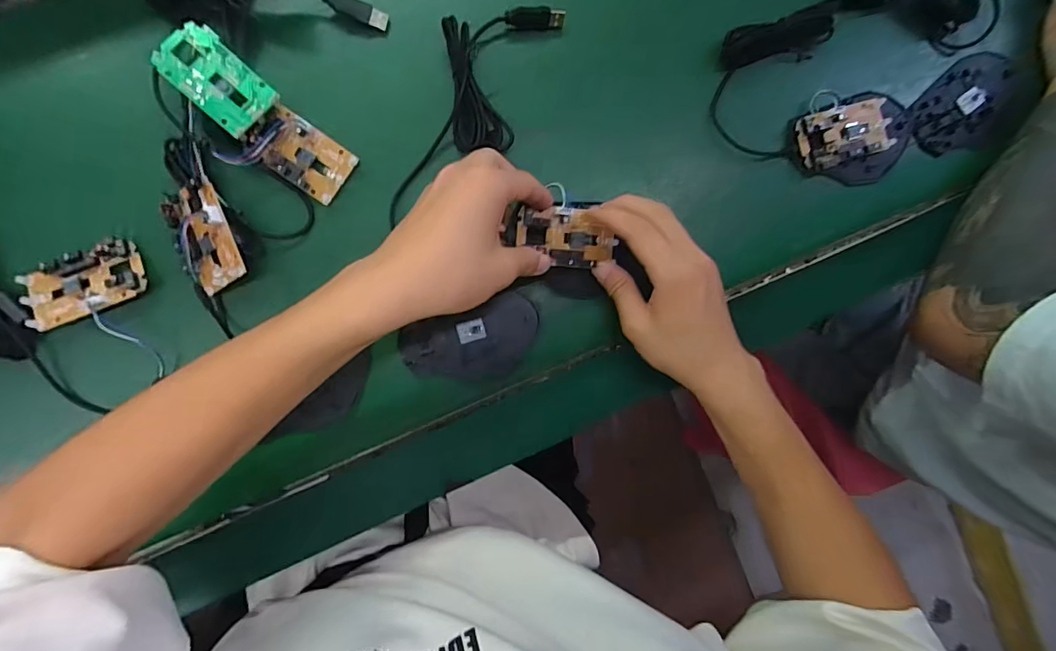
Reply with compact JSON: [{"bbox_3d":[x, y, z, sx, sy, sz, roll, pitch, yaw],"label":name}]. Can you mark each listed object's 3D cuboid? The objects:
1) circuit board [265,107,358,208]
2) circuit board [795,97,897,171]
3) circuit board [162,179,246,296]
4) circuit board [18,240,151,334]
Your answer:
[{"bbox_3d":[-0.170,-0.129,0.360,0.067,0.014,0.044,35,88,-6],"label":"circuit board"},{"bbox_3d":[0.270,-0.163,0.402,0.082,0.016,0.046,-17,94,-5],"label":"circuit board"},{"bbox_3d":[-0.233,-0.062,0.340,0.043,0.009,0.073,-21,92,15],"label":"circuit board"},{"bbox_3d":[-0.322,-0.030,0.342,0.079,0.023,0.043,-22,94,-5],"label":"circuit board"}]

